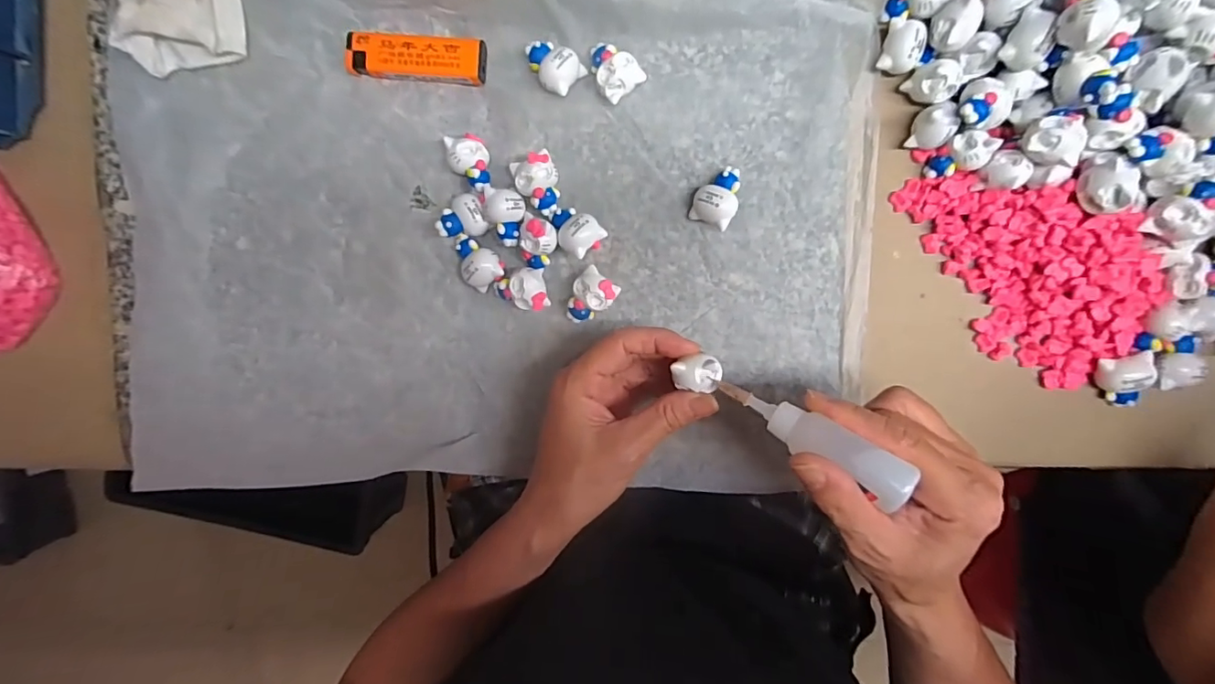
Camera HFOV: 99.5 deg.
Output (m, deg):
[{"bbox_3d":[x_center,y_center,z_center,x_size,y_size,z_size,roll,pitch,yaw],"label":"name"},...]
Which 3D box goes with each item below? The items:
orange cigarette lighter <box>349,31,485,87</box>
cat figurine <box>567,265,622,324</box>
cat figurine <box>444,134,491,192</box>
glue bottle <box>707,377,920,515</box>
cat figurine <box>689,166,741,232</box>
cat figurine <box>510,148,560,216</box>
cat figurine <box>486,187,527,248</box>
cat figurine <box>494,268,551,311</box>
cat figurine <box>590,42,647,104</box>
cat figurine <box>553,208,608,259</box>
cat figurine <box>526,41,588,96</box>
[{"bbox_3d":[-0.114,-0.168,0.305,0.081,0.012,0.025,7,97,2],"label":"orange cigarette lighter"},{"bbox_3d":[-0.011,-0.026,0.317,0.025,0.020,0.034,37,97,-2],"label":"cat figurine"},{"bbox_3d":[-0.083,-0.107,0.309,0.020,0.019,0.033,-8,96,3],"label":"cat figurine"},{"bbox_3d":[0.088,0.041,0.236,0.095,0.017,0.021,31,99,40],"label":"glue bottle"},{"bbox_3d":[0.066,-0.086,0.305,0.024,0.021,0.034,26,97,-1],"label":"cat figurine"},{"bbox_3d":[-0.041,-0.095,0.311,0.025,0.019,0.034,-21,95,5],"label":"cat figurine"},{"bbox_3d":[-0.062,-0.075,0.310,0.022,0.016,0.032,7,97,2],"label":"cat figurine"},{"bbox_3d":[-0.053,-0.031,0.319,0.031,0.019,0.025,-11,96,4],"label":"cat figurine"},{"bbox_3d":[0.003,-0.159,0.301,0.025,0.018,0.033,-37,94,6],"label":"cat figurine"},{"bbox_3d":[-0.019,-0.067,0.312,0.032,0.021,0.024,43,96,-3],"label":"cat figurine"},{"bbox_3d":[-0.033,-0.162,0.302,0.033,0.018,0.025,39,97,-2],"label":"cat figurine"}]

